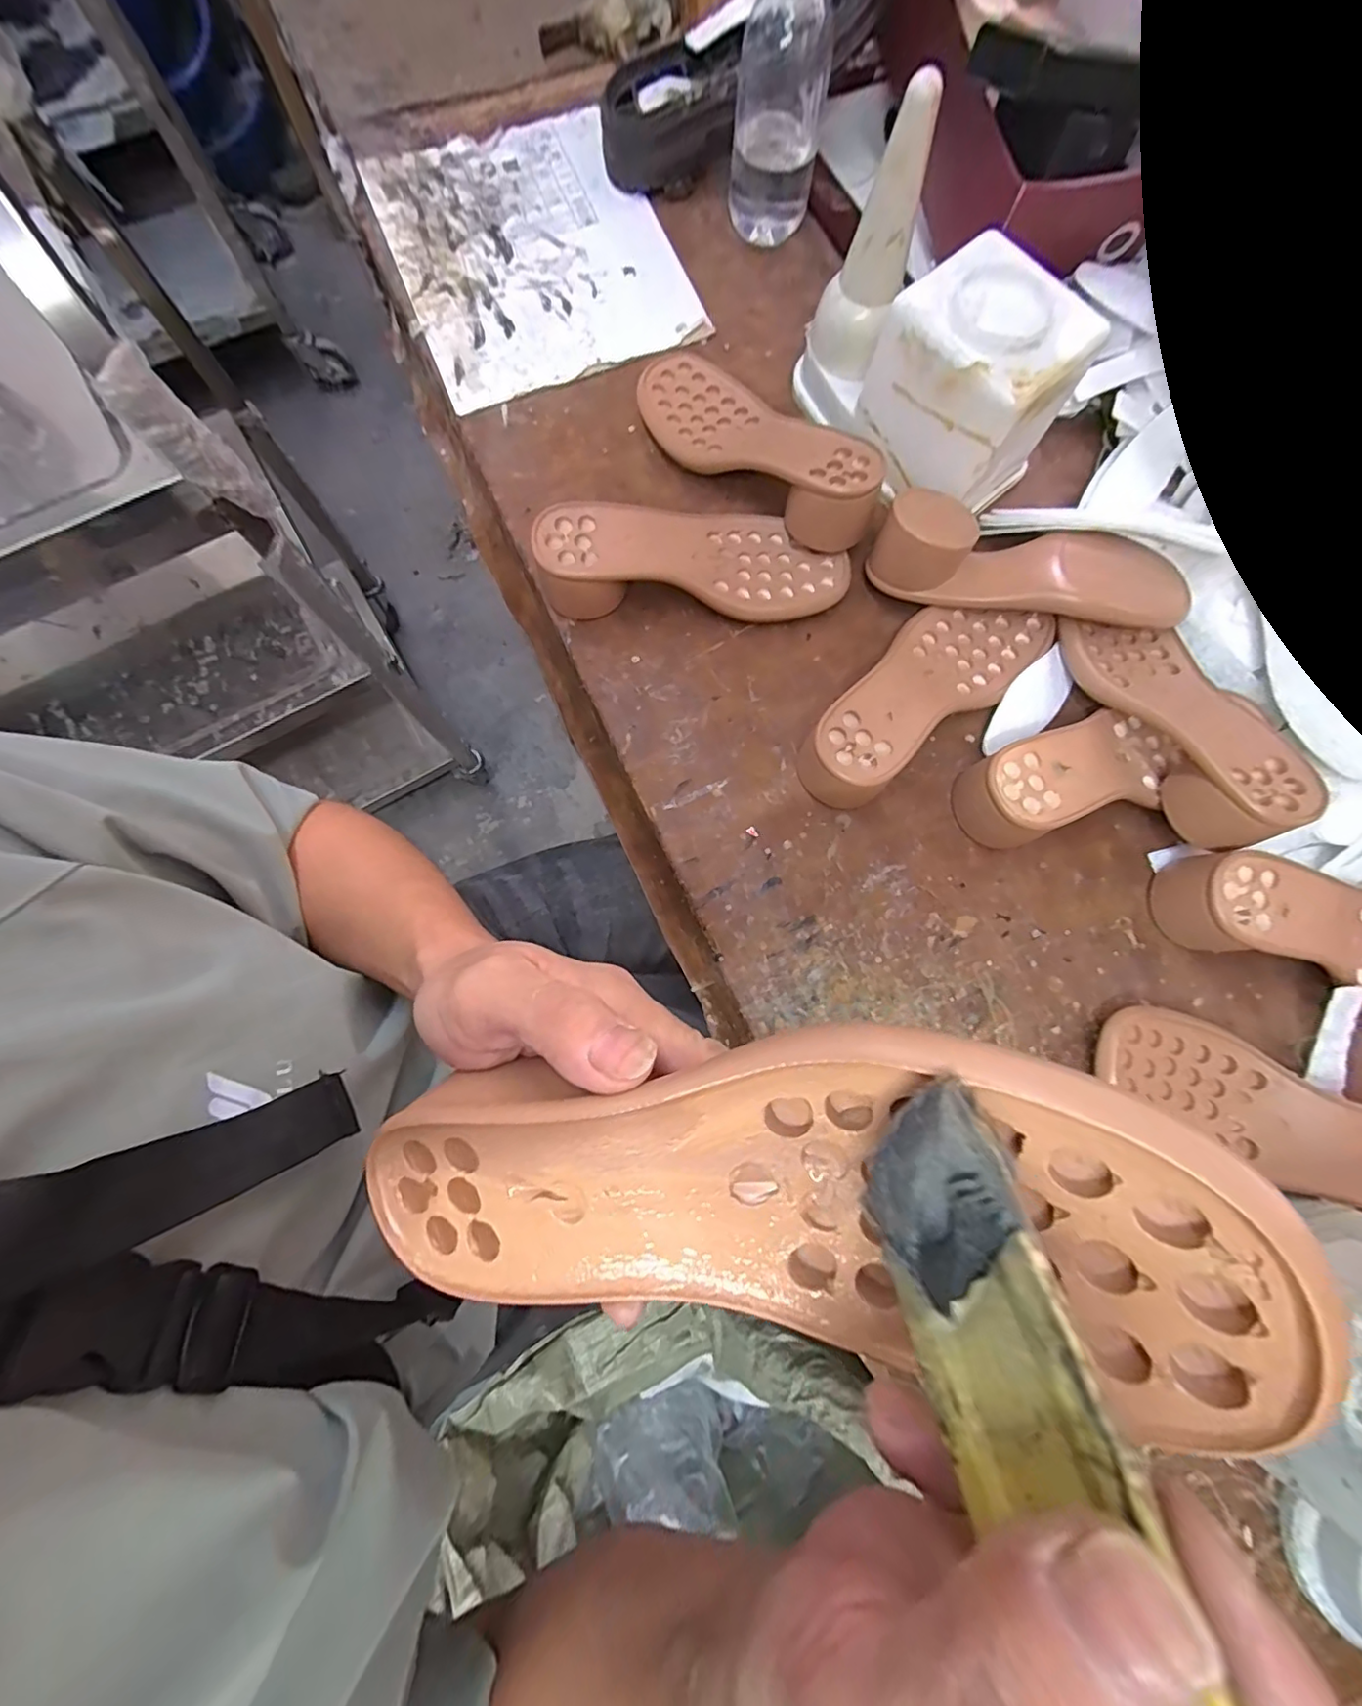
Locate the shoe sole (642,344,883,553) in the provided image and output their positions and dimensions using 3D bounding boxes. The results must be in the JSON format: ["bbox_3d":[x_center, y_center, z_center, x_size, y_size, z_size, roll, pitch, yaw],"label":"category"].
[{"bbox_3d":[0.055,-0.317,0.453,0.087,0.046,0.235,-39,68,-7],"label":"shoe sole"}]

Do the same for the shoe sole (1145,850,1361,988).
[{"bbox_3d":[0.441,0.060,0.375,0.237,0.045,0.087,13,79,3],"label":"shoe sole"}]

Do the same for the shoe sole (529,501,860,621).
[{"bbox_3d":[0.012,-0.228,0.430,0.222,0.048,0.090,1,79,0],"label":"shoe sole"}]

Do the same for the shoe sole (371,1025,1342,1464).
[{"bbox_3d":[0.013,0.090,0.152,0.222,0.033,0.081,-9,78,19],"label":"shoe sole"}]

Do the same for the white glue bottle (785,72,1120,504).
[{"bbox_3d":[0.181,-0.363,0.393,0.095,0.145,0.181,-37,81,-7],"label":"white glue bottle"}]

